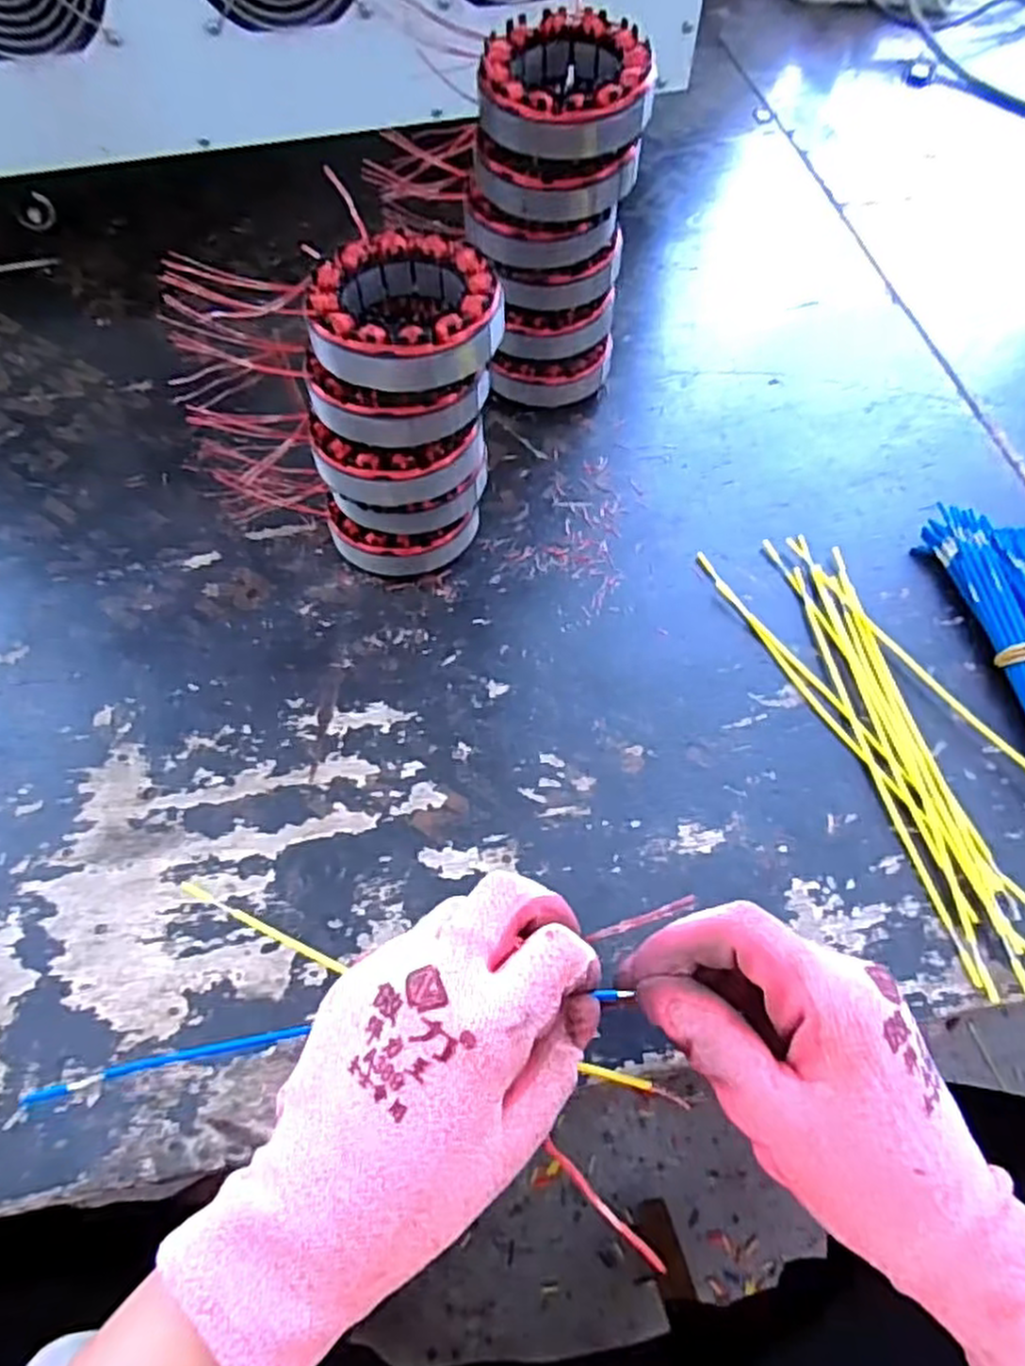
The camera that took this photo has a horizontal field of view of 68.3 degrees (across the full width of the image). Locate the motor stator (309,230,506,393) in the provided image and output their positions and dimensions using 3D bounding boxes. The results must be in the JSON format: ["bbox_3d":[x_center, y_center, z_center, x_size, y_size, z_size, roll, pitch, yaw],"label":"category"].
[{"bbox_3d":[-0.050,-0.168,0.344,0.084,0.027,0.087,0,61,0],"label":"motor stator"}]

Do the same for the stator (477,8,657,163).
[{"bbox_3d":[0.025,-0.303,0.386,0.084,0.033,0.084,-7,61,-4],"label":"stator"}]

